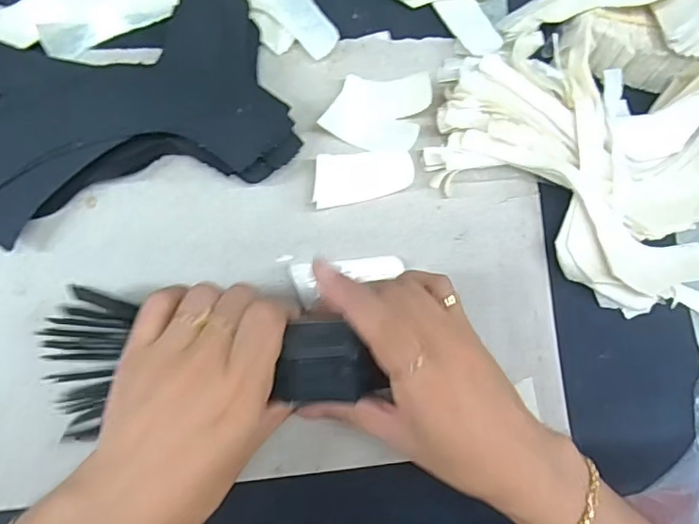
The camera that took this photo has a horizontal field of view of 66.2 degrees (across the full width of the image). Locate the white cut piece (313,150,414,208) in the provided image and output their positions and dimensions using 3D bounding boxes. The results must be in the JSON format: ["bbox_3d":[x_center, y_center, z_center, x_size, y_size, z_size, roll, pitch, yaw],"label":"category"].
[{"bbox_3d":[0.009,-0.052,0.330,0.061,0.004,0.032,-7,82,-8],"label":"white cut piece"}]

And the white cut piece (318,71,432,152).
[{"bbox_3d":[0.017,-0.092,0.333,0.064,0.007,0.046,0,98,0],"label":"white cut piece"}]

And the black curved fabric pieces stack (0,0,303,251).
[{"bbox_3d":[-0.145,-0.092,0.317,0.200,0.030,0.125,-17,86,-7],"label":"black curved fabric pieces stack"}]

